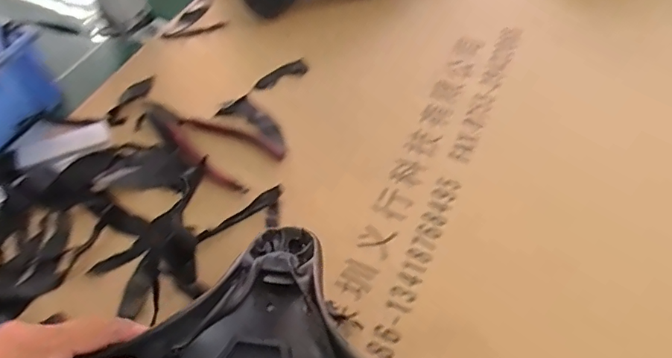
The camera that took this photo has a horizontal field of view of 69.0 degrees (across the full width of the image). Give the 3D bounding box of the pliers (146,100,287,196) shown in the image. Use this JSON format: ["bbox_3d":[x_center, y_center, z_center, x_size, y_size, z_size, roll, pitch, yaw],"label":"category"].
[{"bbox_3d":[-0.127,-0.040,0.459,0.158,0.016,0.068,26,58,19],"label":"pliers"}]

